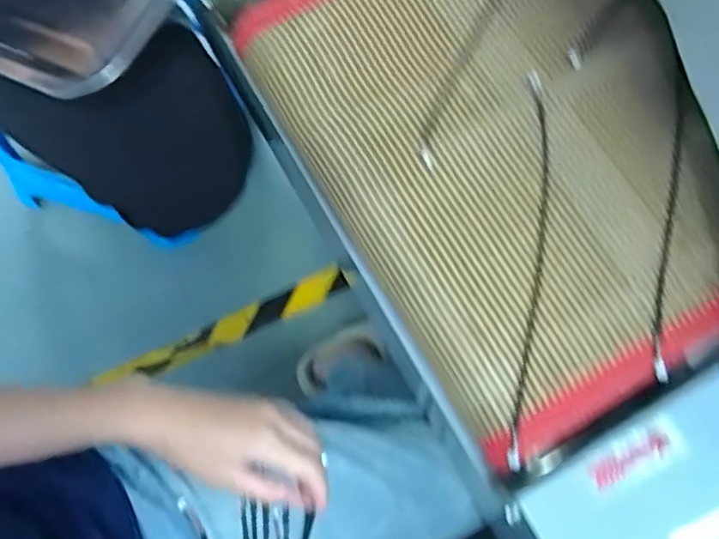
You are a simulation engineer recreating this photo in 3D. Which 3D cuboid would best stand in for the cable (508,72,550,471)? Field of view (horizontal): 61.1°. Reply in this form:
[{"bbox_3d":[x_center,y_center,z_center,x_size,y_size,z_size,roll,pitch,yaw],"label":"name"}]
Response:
[{"bbox_3d":[0.124,-0.010,0.434,0.019,0.010,0.289,6,75,3],"label":"cable"}]

